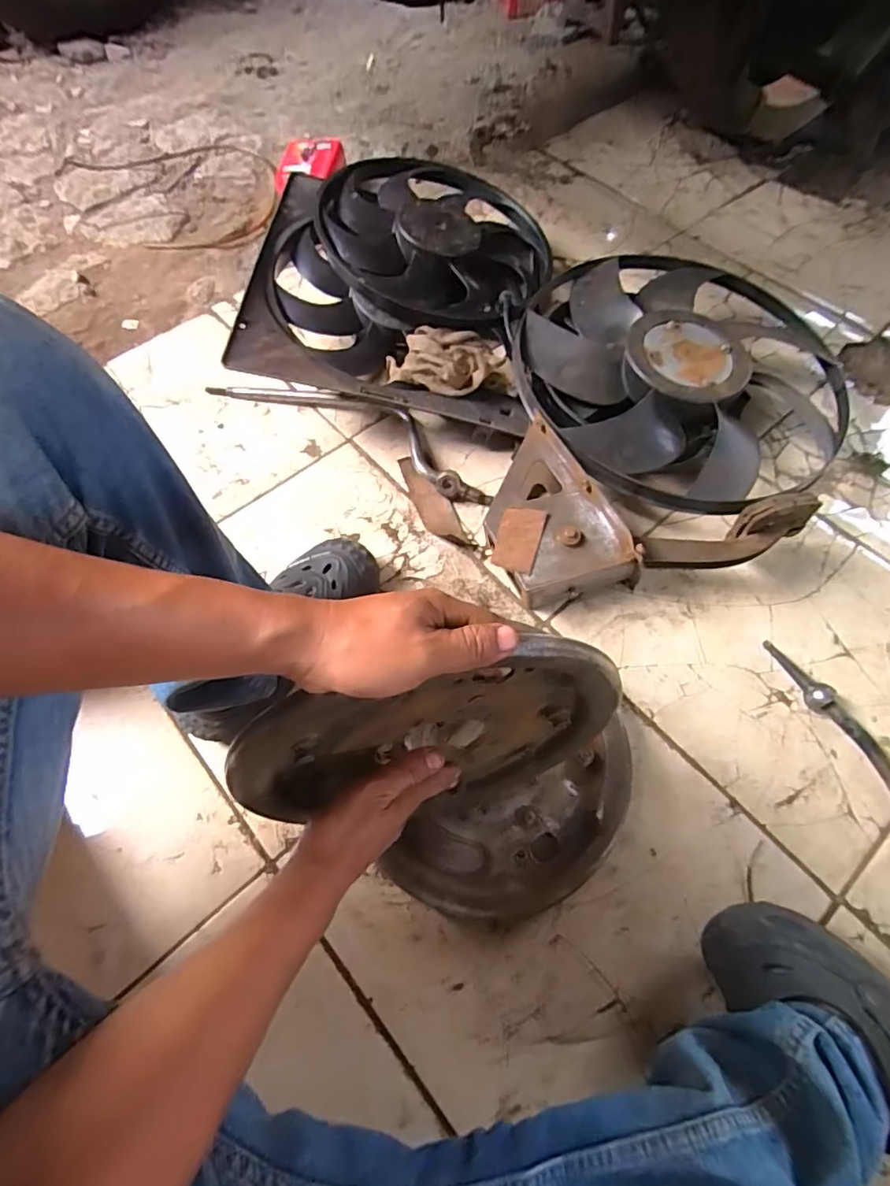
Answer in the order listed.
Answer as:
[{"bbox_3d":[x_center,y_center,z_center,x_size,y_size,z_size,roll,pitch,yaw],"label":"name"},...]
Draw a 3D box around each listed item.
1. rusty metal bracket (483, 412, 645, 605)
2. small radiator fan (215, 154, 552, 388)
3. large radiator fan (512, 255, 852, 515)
[{"bbox_3d":[0.123,-0.093,0.708,0.150,0.085,0.231,-22,65,-10],"label":"rusty metal bracket"},{"bbox_3d":[-0.057,-0.500,0.857,0.421,0.106,0.499,3,63,2],"label":"small radiator fan"},{"bbox_3d":[0.342,-0.339,0.806,0.462,0.092,0.514,15,64,8],"label":"large radiator fan"}]

